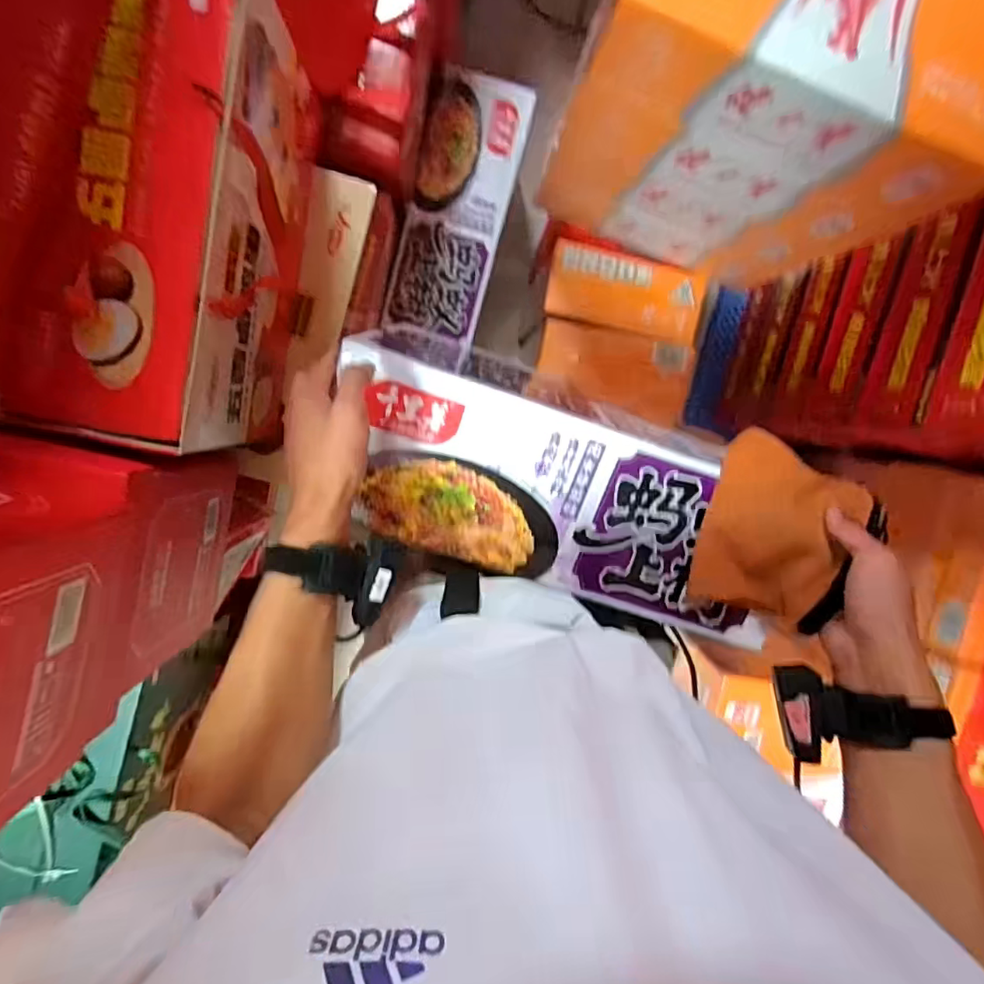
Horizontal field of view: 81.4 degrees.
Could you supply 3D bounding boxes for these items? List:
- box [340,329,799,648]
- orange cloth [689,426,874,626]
[{"bbox_3d":[0.075,0.000,0.564,0.424,0.072,0.203,14,98,-4],"label":"box"},{"bbox_3d":[0.258,0.040,0.547,0.137,0.060,0.153,25,115,30],"label":"orange cloth"}]

